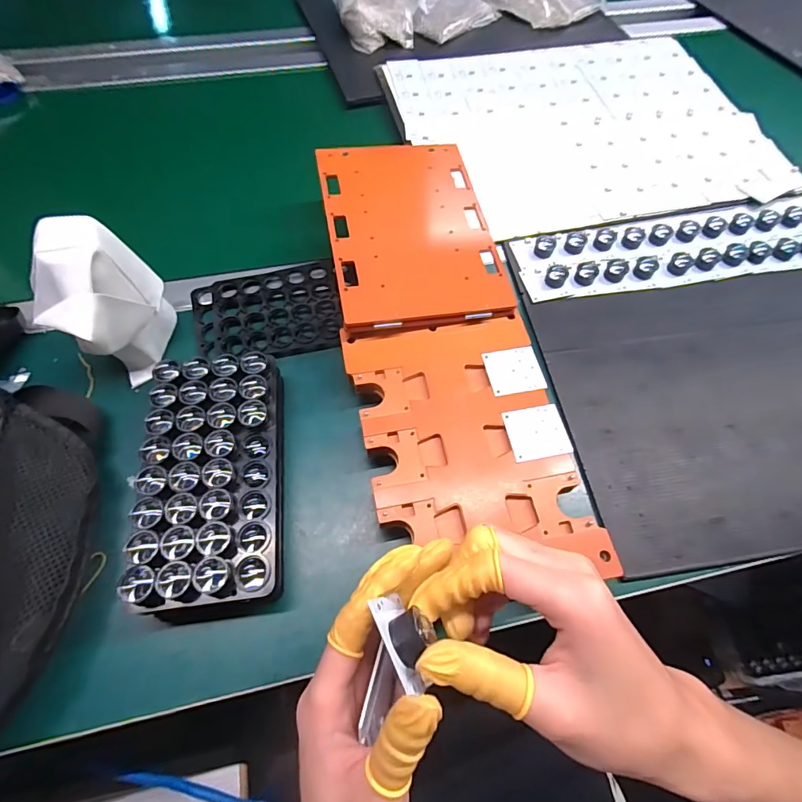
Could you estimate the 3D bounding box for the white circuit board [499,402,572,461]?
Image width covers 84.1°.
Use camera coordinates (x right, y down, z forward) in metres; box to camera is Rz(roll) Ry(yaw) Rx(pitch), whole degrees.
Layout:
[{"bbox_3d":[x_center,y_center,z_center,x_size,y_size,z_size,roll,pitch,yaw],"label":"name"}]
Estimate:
[{"bbox_3d":[0.111,0.025,0.362,0.046,0.004,0.044,-9,63,-6],"label":"white circuit board"}]

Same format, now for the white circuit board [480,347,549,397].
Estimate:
[{"bbox_3d":[0.100,-0.027,0.392,0.047,0.004,0.045,-9,63,-6],"label":"white circuit board"}]

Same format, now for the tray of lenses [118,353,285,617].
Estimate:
[{"bbox_3d":[-0.143,0.057,0.346,0.097,0.046,0.190,-5,63,-4],"label":"tray of lenses"}]

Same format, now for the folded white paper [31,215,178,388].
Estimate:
[{"bbox_3d":[-0.250,-0.081,0.376,0.061,0.115,0.098,9,63,4],"label":"folded white paper"}]

